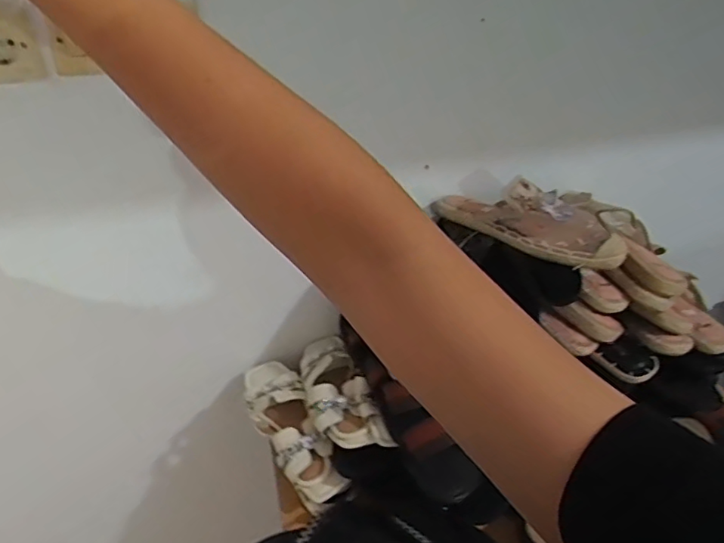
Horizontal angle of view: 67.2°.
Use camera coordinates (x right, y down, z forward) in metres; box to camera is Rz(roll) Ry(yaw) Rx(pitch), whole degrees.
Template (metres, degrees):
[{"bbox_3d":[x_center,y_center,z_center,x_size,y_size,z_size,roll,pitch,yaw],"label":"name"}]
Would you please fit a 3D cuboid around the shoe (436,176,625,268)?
[{"bbox_3d":[0.233,-0.084,0.762,0.256,0.087,0.081,27,38,36],"label":"shoe"}]

